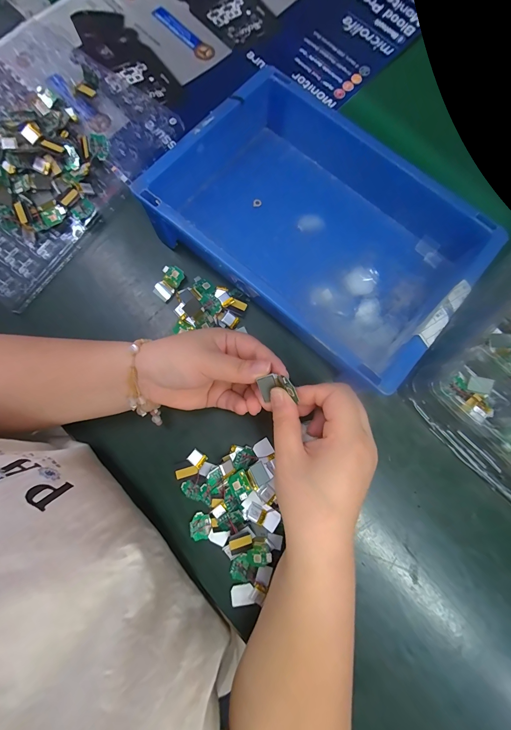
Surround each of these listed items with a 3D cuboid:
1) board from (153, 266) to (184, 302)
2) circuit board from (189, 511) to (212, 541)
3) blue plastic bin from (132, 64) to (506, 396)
[{"bbox_3d":[-0.097,-0.091,0.335,0.024,0.010,0.038,27,81,4],"label":"board"},{"bbox_3d":[-0.054,0.160,0.297,0.021,0.005,0.024,19,80,2],"label":"circuit board"},{"bbox_3d":[0.064,-0.144,0.319,0.303,0.074,0.201,36,81,5],"label":"blue plastic bin"}]

